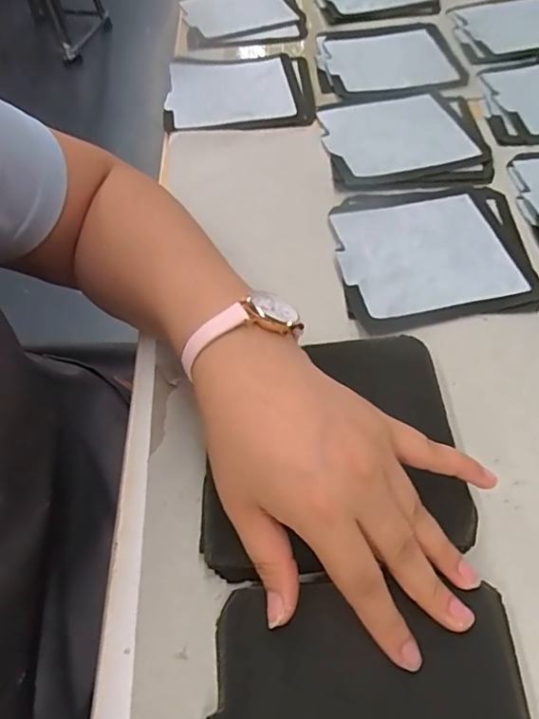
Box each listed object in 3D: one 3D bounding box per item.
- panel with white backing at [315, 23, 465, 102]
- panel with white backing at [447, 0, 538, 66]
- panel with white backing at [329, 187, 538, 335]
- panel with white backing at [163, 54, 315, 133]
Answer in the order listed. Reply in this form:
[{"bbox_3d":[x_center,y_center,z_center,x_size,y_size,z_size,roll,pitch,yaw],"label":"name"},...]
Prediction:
[{"bbox_3d":[0.123,-0.314,0.562,0.142,0.010,0.142,-5,55,-1],"label":"panel with white backing"},{"bbox_3d":[0.277,-0.370,0.594,0.133,0.013,0.167,-8,50,1],"label":"panel with white backing"},{"bbox_3d":[0.120,-0.082,0.397,0.138,0.005,0.135,-6,55,-2],"label":"panel with white backing"},{"bbox_3d":[-0.031,-0.266,0.536,0.141,0.010,0.136,-3,55,0],"label":"panel with white backing"}]

